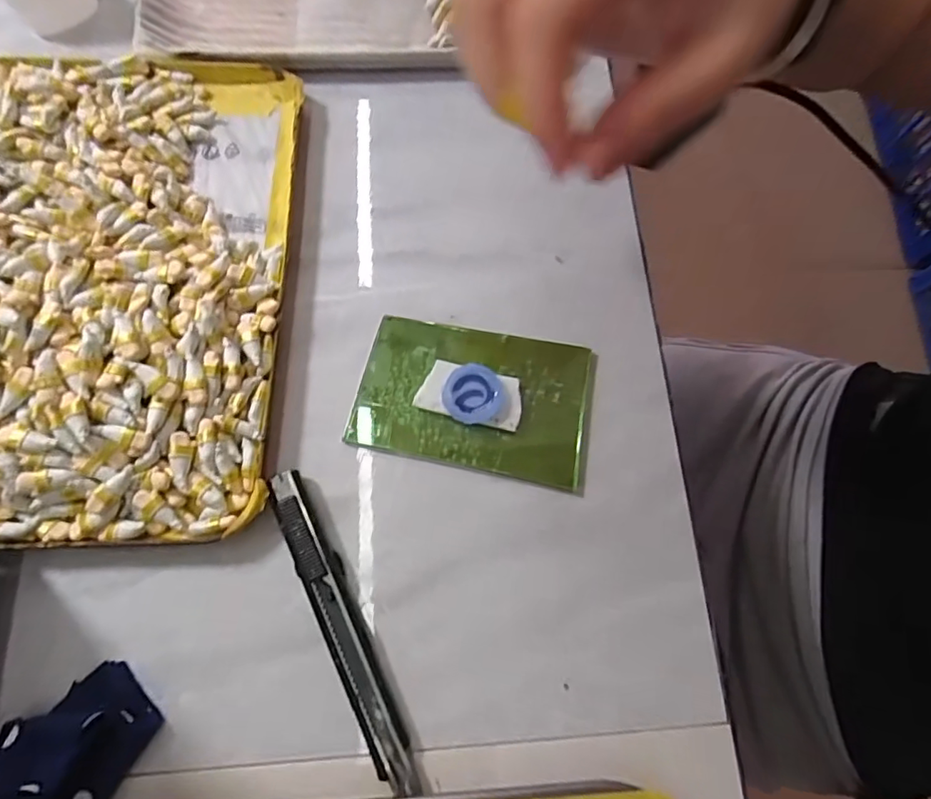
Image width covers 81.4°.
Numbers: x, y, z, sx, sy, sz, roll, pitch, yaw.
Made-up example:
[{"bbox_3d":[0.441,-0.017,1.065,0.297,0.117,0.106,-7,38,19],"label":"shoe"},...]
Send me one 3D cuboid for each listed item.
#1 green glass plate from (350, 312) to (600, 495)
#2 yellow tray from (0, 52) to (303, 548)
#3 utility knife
[{"bbox_3d":[0.004,-0.002,0.248,0.104,0.010,0.065,12,73,1],"label":"green glass plate"},{"bbox_3d":[-0.183,-0.062,0.242,0.197,0.033,0.244,0,73,-3],"label":"yellow tray"},{"bbox_3d":[-0.050,0.090,0.218,0.015,0.010,0.129,-25,76,-10],"label":"utility knife"}]

